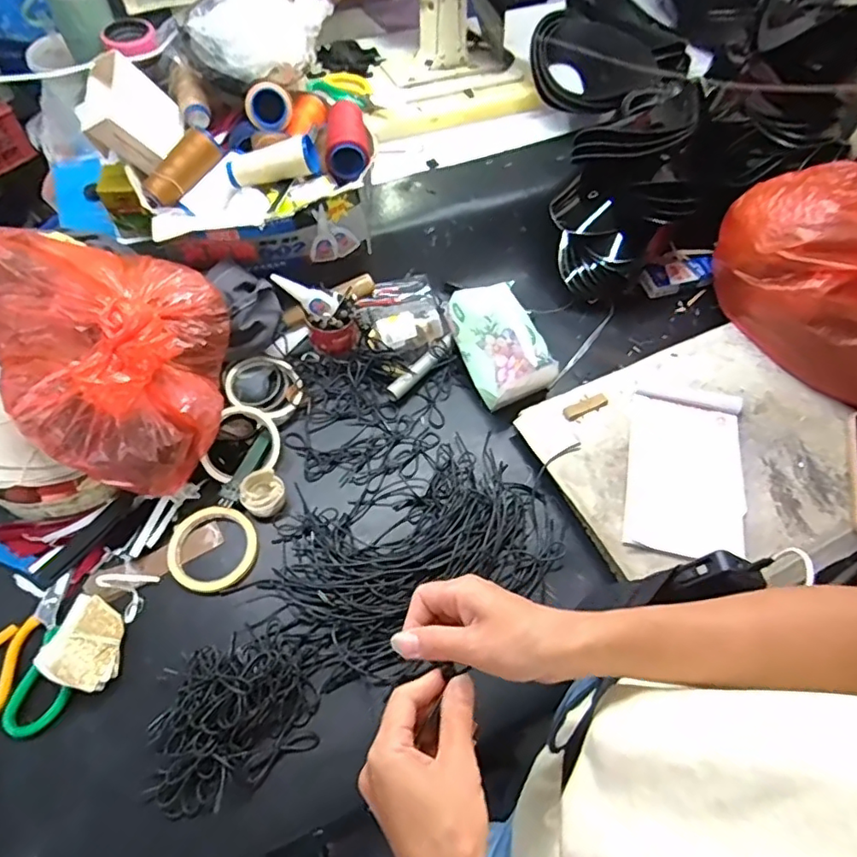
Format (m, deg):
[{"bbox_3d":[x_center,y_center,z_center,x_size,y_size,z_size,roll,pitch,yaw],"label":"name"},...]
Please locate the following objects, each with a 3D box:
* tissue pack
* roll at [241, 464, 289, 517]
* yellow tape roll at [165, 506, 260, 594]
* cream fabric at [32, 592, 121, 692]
[{"bbox_3d":[0.091,-0.110,0.737,0.087,0.095,0.147,-23,64,-15],"label":"tissue pack"},{"bbox_3d":[-0.189,0.074,0.660,0.048,0.030,0.050,1,61,-2],"label":"roll"},{"bbox_3d":[-0.242,0.132,0.641,0.098,0.010,0.094,1,61,-2],"label":"yellow tape roll"},{"bbox_3d":[-0.343,0.214,0.580,0.070,0.024,0.084,9,61,3],"label":"cream fabric"}]

